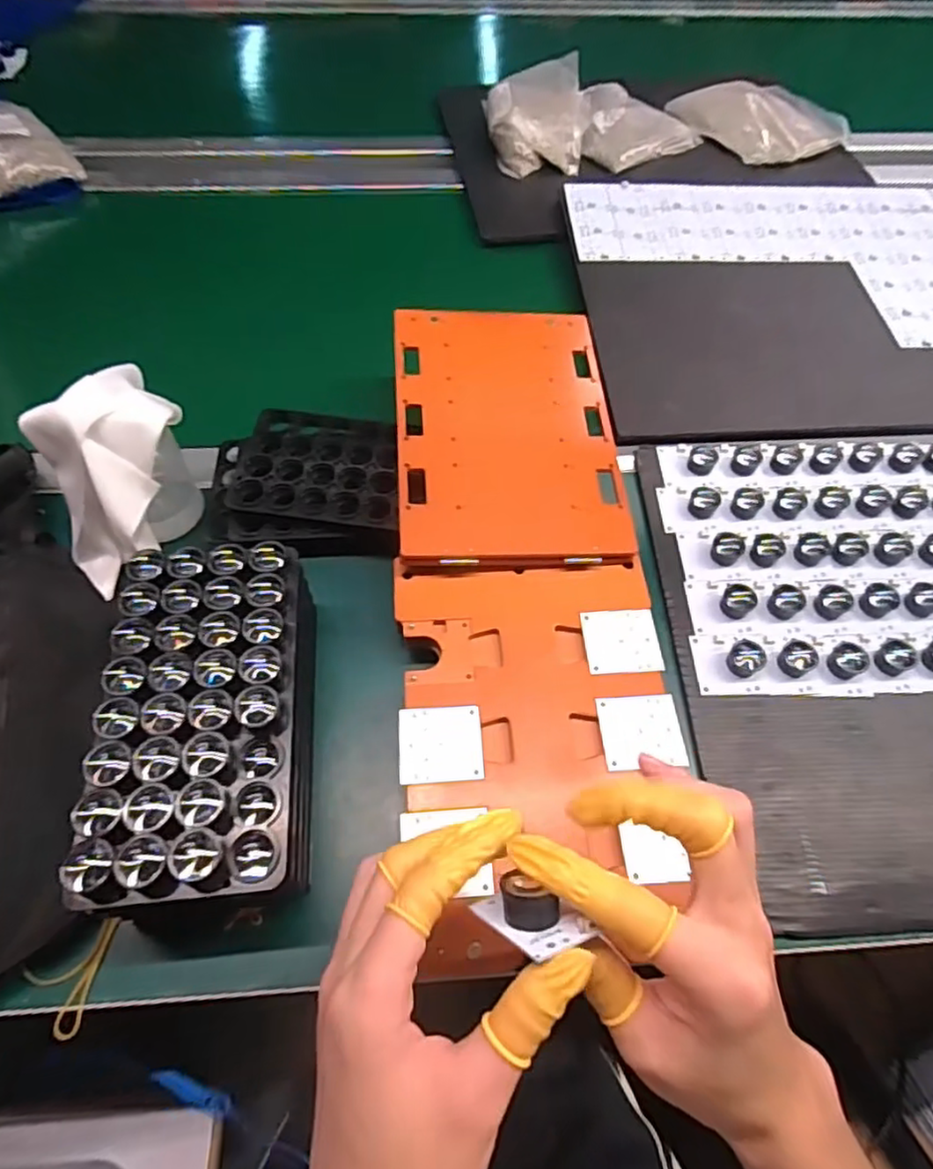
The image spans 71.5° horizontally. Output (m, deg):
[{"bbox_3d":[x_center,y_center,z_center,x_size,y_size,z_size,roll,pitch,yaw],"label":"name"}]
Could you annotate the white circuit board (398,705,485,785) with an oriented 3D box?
[{"bbox_3d":[-0.015,0.093,0.379,0.048,0.004,0.044,-3,59,-3],"label":"white circuit board"}]

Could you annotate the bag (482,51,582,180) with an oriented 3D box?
[{"bbox_3d":[0.083,-0.566,0.778,0.116,0.047,0.163,-3,59,-3],"label":"bag"}]

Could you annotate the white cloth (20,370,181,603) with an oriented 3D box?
[{"bbox_3d":[-0.232,-0.072,0.432,0.107,0.092,0.096,-34,65,-20],"label":"white cloth"}]

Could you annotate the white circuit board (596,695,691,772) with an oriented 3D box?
[{"bbox_3d":[0.104,0.087,0.385,0.048,0.004,0.044,-4,59,-4],"label":"white circuit board"}]

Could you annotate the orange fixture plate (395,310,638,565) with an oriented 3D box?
[{"bbox_3d":[0.029,-0.119,0.494,0.160,0.028,0.235,-2,61,-4],"label":"orange fixture plate"}]

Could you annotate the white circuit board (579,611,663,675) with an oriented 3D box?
[{"bbox_3d":[0.100,0.036,0.417,0.047,0.004,0.043,-3,59,-3],"label":"white circuit board"}]

